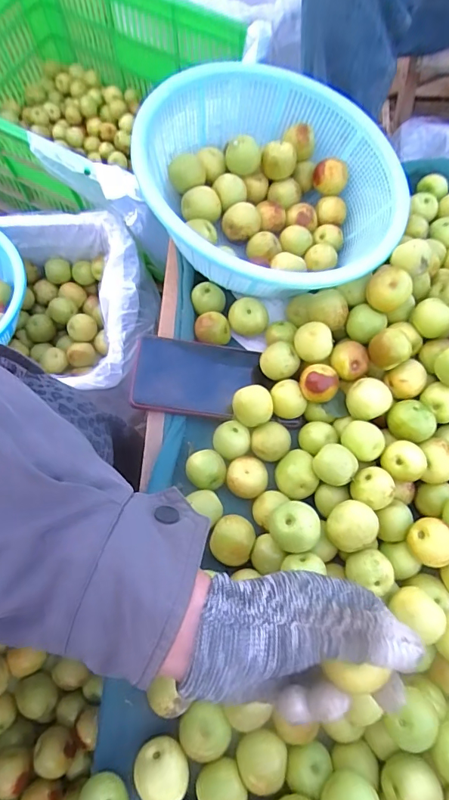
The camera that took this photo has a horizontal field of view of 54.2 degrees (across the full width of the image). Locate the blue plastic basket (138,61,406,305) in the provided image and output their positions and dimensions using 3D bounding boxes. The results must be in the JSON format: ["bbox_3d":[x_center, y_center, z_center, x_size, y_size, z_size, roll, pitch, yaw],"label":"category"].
[{"bbox_3d":[0.059,-0.216,0.439,0.237,0.077,0.246,-17,71,-8],"label":"blue plastic basket"}]

